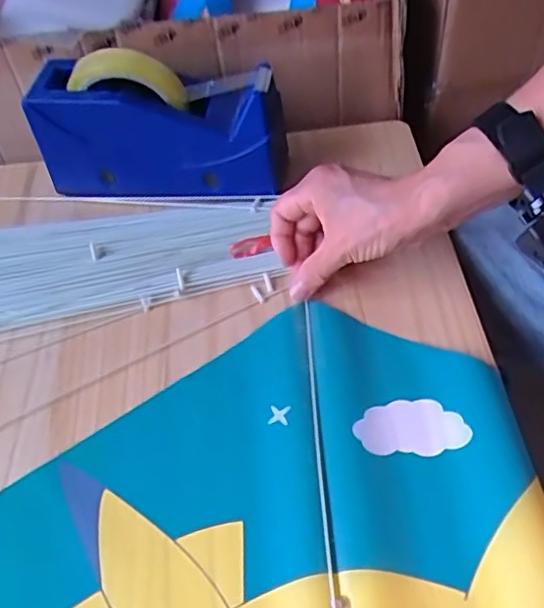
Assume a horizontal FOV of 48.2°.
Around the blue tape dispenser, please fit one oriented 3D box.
[{"bbox_3d":[-0.093,-0.153,0.516,0.212,0.105,0.076,5,53,10],"label":"blue tape dispenser"}]

